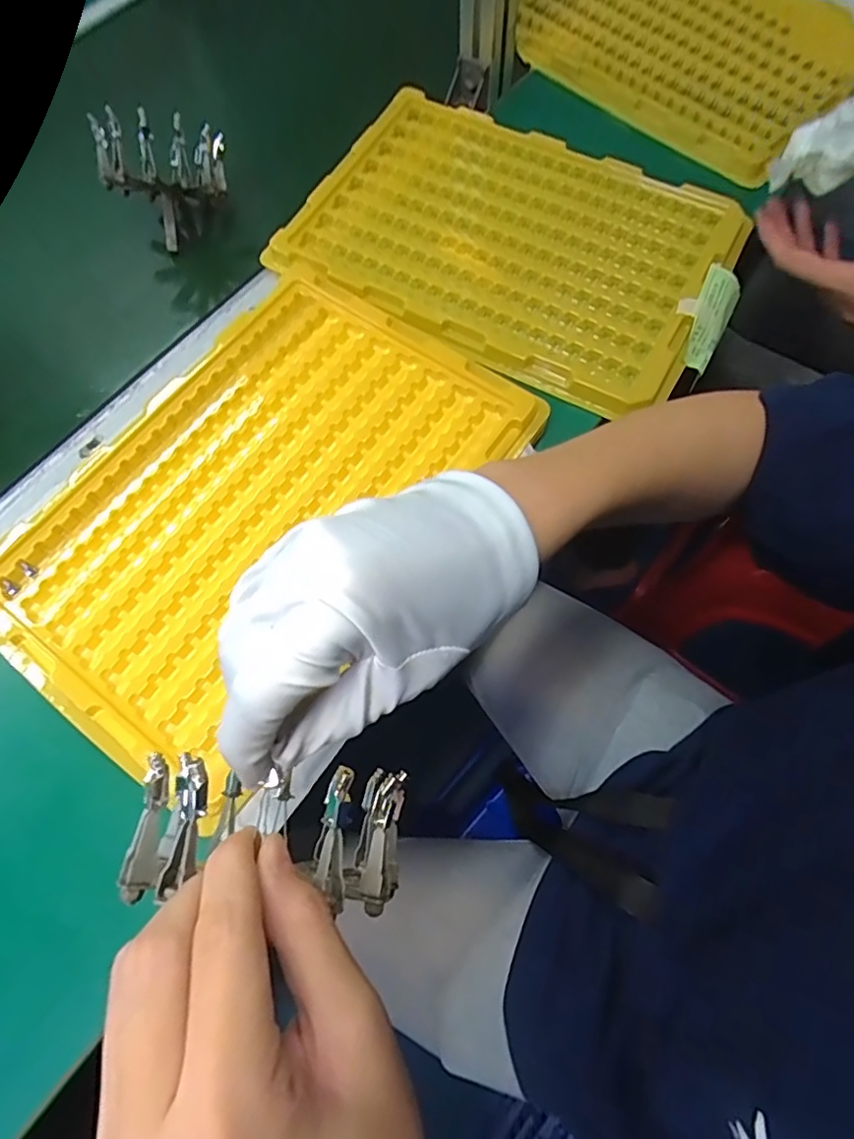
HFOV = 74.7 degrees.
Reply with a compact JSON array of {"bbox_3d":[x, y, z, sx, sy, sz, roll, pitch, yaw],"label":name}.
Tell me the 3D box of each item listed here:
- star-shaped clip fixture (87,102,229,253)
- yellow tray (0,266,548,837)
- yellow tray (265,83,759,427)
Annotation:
[{"bbox_3d":[-0.228,-0.350,0.497,0.081,0.101,0.092,28,73,12],"label":"star-shaped clip fixture"},{"bbox_3d":[-0.125,-0.057,0.411,0.243,0.022,0.366,38,75,12],"label":"yellow tray"},{"bbox_3d":[0.075,-0.298,0.505,0.360,0.023,0.243,27,73,11],"label":"yellow tray"}]

